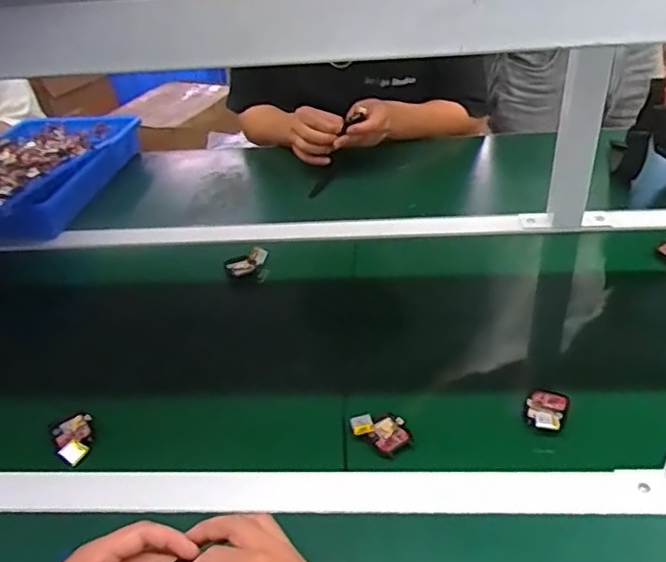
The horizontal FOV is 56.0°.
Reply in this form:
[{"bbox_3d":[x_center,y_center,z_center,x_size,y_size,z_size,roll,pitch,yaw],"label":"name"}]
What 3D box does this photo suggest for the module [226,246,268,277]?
[{"bbox_3d":[-0.118,-0.027,0.875,0.058,0.028,0.008,-31,8,-9],"label":"module"}]

